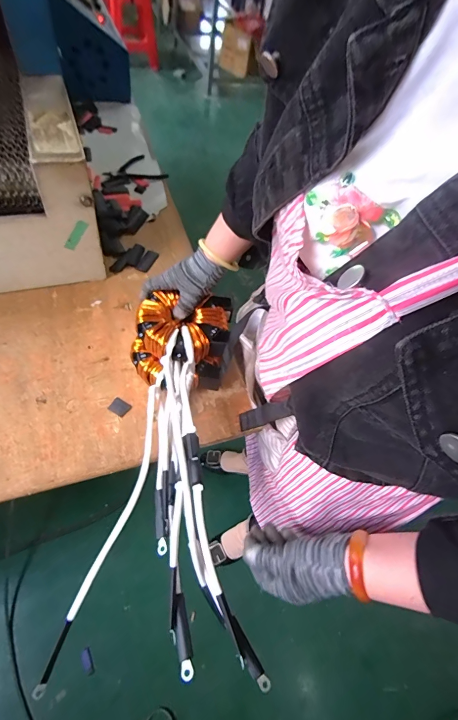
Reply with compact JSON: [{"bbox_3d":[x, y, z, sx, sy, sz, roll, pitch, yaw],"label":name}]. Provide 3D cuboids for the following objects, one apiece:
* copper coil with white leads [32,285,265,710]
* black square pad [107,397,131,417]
[{"bbox_3d":[-0.093,0.125,0.473,0.221,0.085,0.474,-1,69,-4],"label":"copper coil with white leads"},{"bbox_3d":[-0.168,0.072,0.546,0.029,0.004,0.023,32,66,3],"label":"black square pad"}]

